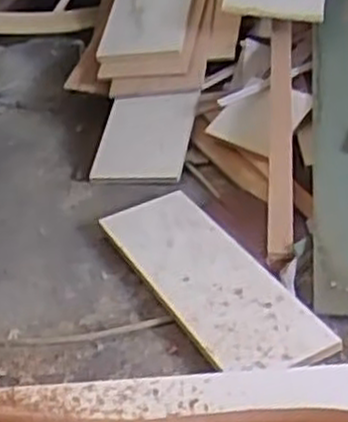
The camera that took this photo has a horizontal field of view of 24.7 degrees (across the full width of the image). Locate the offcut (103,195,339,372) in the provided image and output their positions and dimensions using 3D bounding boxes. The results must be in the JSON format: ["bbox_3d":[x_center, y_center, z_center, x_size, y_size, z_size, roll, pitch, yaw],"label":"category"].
[{"bbox_3d":[0.050,0.101,1.273,0.163,0.024,0.492,-26,37,-15],"label":"offcut"}]

